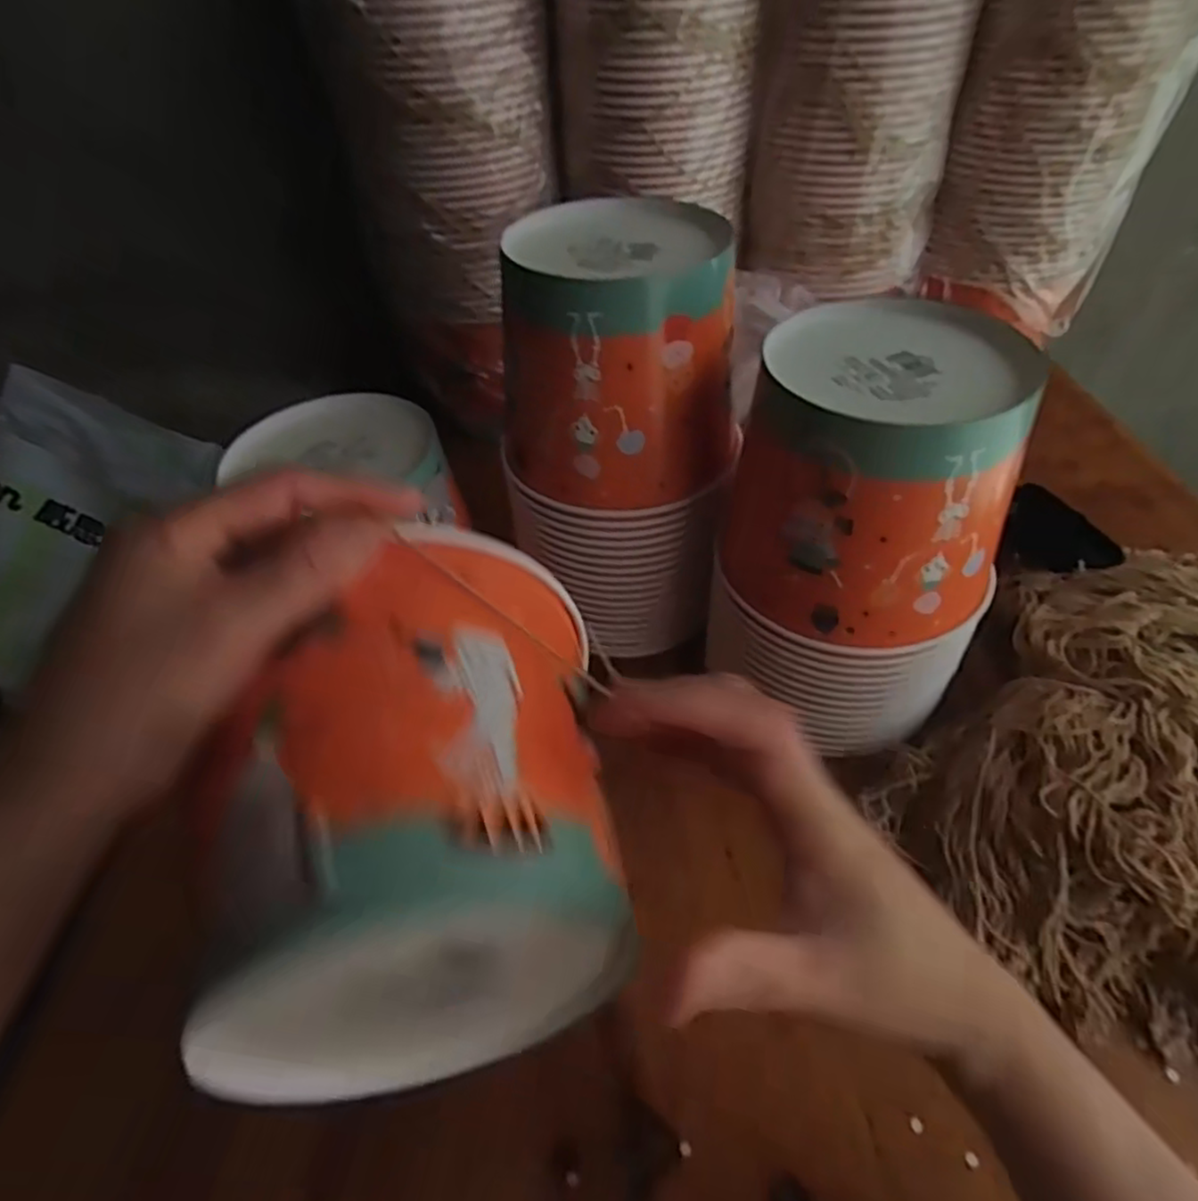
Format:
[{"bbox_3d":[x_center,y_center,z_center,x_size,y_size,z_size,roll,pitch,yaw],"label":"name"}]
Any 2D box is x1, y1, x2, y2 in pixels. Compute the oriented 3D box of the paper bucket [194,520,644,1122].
[{"bbox_3d":[-0.058,0.068,0.246,0.117,0.126,0.150,-8,46,-5],"label":"paper bucket"}]

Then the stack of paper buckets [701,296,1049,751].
[{"bbox_3d":[0.156,-0.033,0.408,0.145,0.215,0.136,22,51,22],"label":"stack of paper buckets"}]

